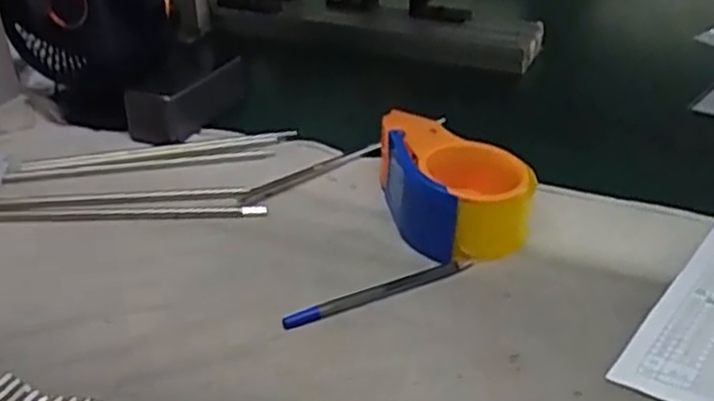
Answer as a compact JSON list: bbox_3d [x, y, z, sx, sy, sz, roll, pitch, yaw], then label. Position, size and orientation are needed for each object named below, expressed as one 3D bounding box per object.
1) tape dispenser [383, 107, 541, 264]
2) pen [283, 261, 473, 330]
[{"bbox_3d":[0.071,-0.015,0.562,0.093,0.060,0.135,-5,29,-8],"label":"tape dispenser"},{"bbox_3d":[0.018,0.059,0.489,0.138,0.007,0.011,-15,32,-24],"label":"pen"}]

